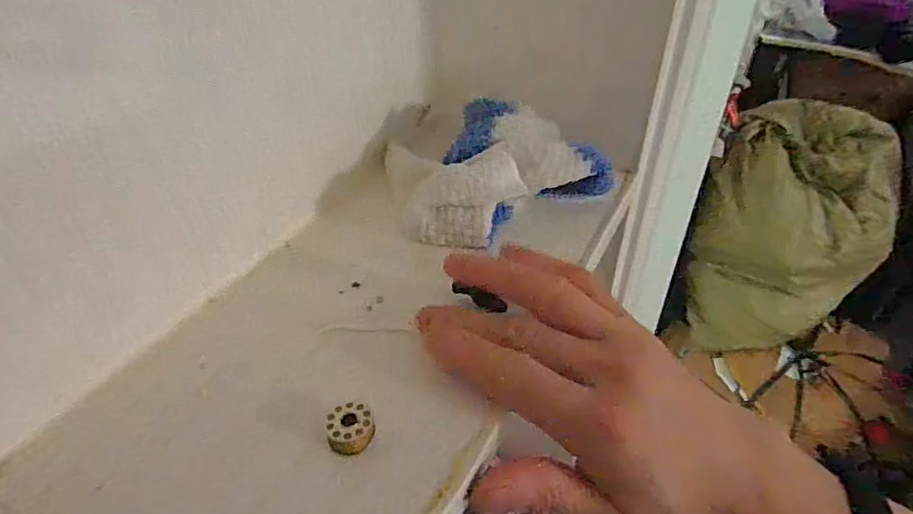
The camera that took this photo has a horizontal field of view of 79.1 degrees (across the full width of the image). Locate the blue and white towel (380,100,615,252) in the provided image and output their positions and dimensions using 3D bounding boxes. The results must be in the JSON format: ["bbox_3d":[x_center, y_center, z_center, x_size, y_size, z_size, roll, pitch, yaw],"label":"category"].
[{"bbox_3d":[0.026,-0.050,0.345,0.096,0.048,0.109,26,47,30],"label":"blue and white towel"}]

